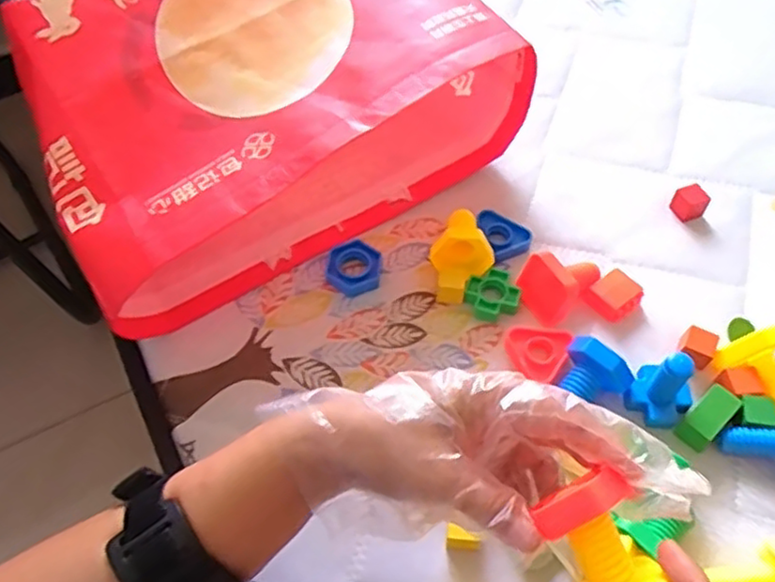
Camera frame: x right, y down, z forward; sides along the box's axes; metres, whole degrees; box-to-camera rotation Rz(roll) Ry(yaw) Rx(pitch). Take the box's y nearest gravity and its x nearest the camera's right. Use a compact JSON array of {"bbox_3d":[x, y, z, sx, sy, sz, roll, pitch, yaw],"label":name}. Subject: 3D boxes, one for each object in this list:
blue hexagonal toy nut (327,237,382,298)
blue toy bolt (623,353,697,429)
[{"bbox_3d":[-0.025,-0.019,0.520,0.046,0.015,0.044,-36,63,-18],"label":"blue hexagonal toy nut"},{"bbox_3d":[0.180,0.063,0.433,0.037,0.050,0.033,36,63,20],"label":"blue toy bolt"}]

